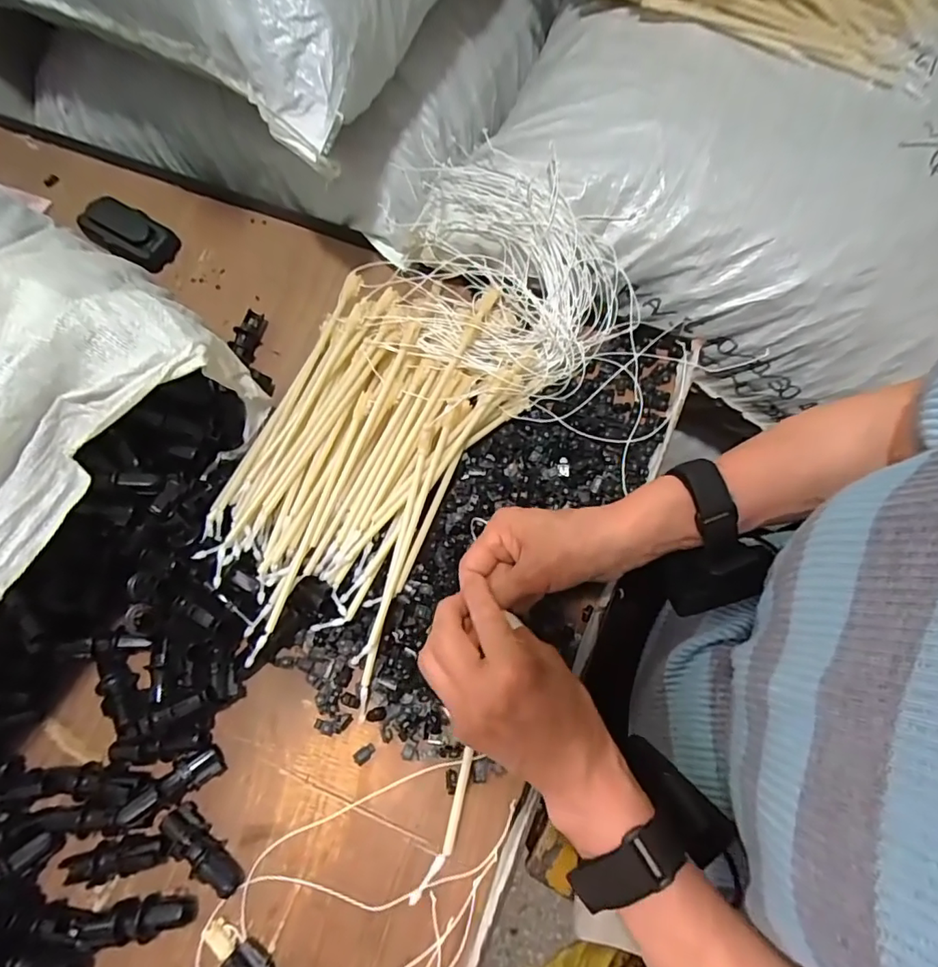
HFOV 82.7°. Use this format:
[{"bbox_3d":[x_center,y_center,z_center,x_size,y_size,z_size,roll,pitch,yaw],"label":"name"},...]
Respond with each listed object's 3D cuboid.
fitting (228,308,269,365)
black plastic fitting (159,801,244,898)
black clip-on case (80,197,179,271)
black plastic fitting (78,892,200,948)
[{"bbox_3d":[-0.212,-0.143,0.513,0.020,0.025,0.055,6,69,4],"label":"fitting"},{"bbox_3d":[-0.180,0.249,0.361,0.067,0.022,0.019,38,74,15],"label":"black plastic fitting"},{"bbox_3d":[-0.356,-0.263,0.558,0.104,0.017,0.052,31,73,13],"label":"black clip-on case"},{"bbox_3d":[-0.218,0.285,0.349,0.068,0.023,0.021,-9,69,-2],"label":"black plastic fitting"}]

